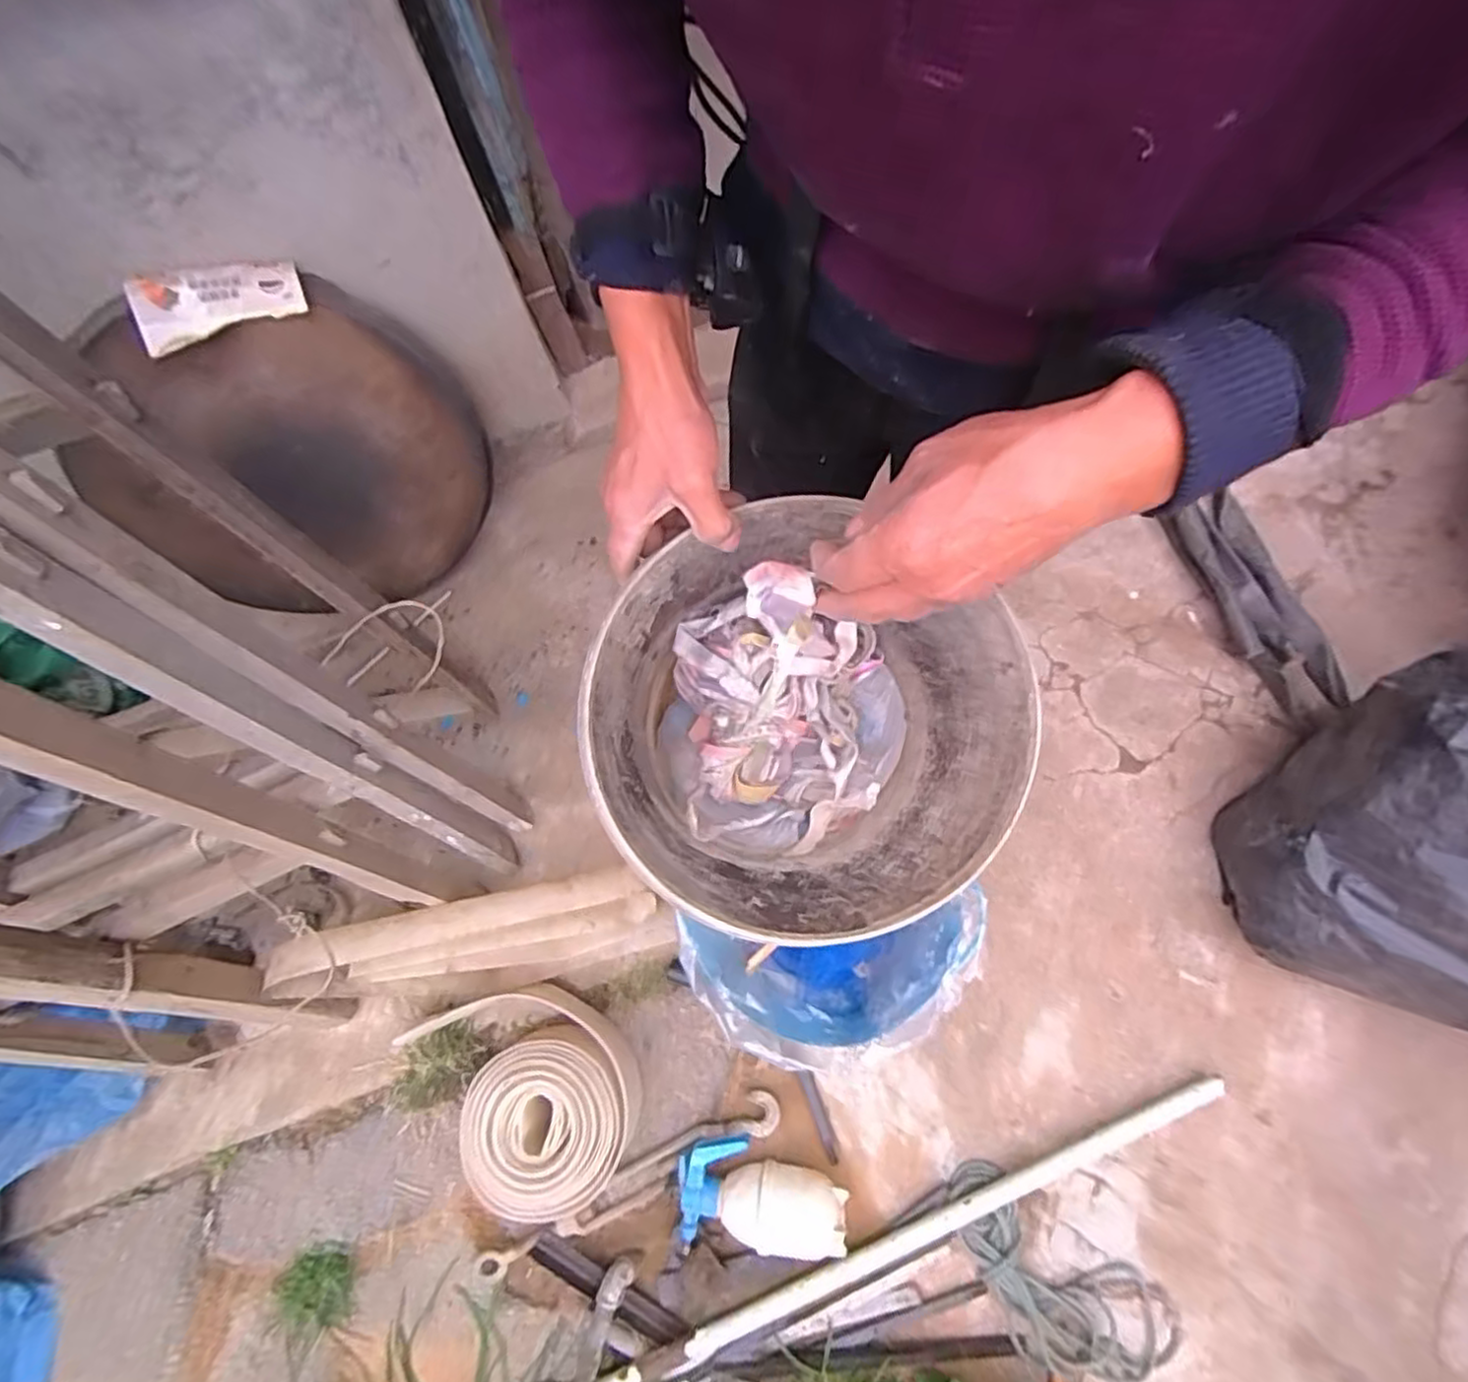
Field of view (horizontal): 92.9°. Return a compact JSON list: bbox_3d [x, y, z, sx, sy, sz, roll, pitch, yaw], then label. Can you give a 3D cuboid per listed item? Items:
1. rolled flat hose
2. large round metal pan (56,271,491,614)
[{"bbox_3d":[-0.310,0.608,1.074,0.280,0.115,0.343,-31,75,-6],"label":"rolled flat hose"},{"bbox_3d":[-0.664,-0.355,1.107,0.493,0.547,0.182,-39,57,-10],"label":"large round metal pan"}]

